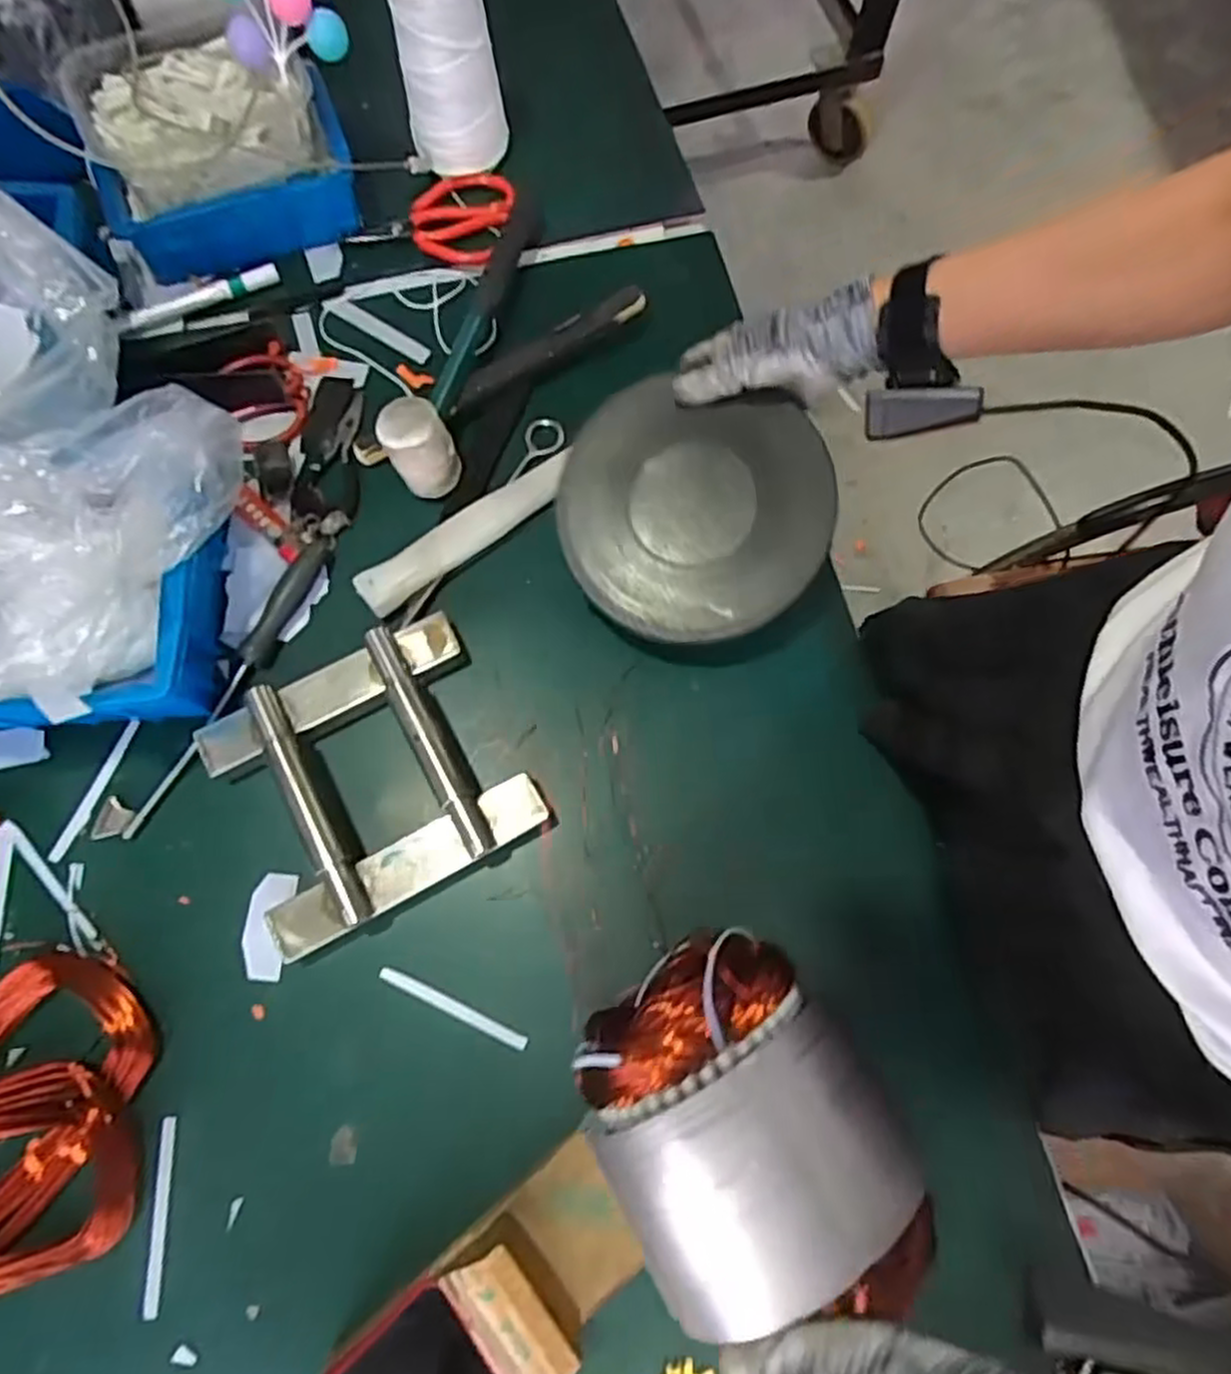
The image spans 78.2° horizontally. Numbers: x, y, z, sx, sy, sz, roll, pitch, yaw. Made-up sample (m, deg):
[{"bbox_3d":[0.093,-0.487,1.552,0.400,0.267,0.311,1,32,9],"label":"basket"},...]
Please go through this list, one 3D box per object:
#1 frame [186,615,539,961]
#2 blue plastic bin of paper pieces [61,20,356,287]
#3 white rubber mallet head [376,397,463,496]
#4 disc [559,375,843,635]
[{"bbox_3d":[-0.172,0.062,0.531,0.190,0.043,0.170,-28,76,-8],"label":"frame"},{"bbox_3d":[-0.327,-0.442,0.624,0.196,0.115,0.120,-23,77,-8],"label":"blue plastic bin of paper pieces"},{"bbox_3d":[-0.149,-0.183,0.583,0.050,0.066,0.048,-20,77,-7],"label":"white rubber mallet head"},{"bbox_3d":[0.053,-0.125,0.541,0.190,0.013,0.179,-1,86,10],"label":"disc"}]

